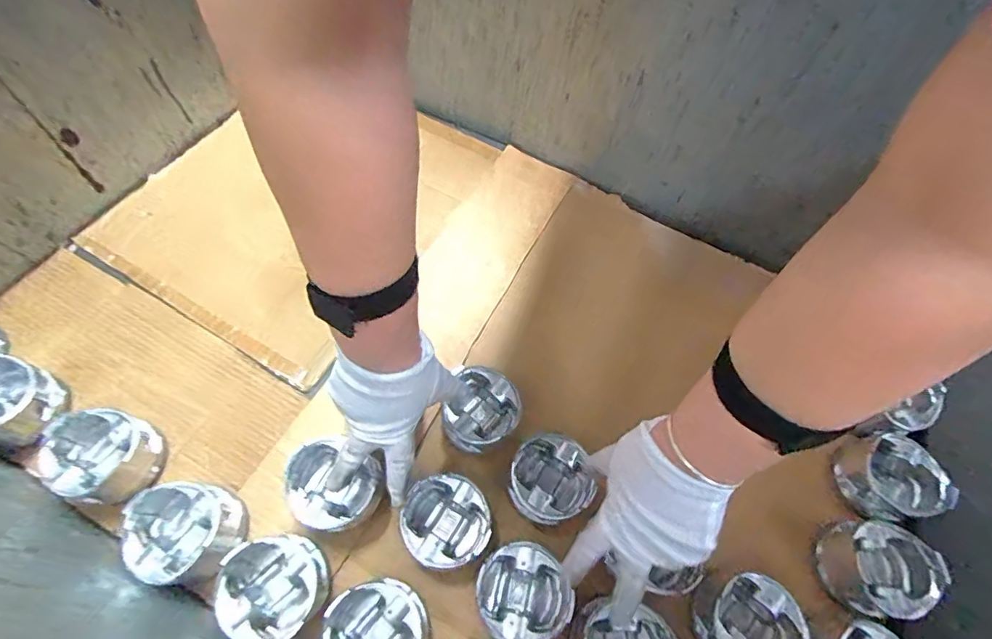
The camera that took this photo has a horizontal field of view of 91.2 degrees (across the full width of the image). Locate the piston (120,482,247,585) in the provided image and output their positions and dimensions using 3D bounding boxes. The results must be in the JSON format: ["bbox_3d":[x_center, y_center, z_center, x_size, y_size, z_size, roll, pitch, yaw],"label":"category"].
[{"bbox_3d":[-0.296,0.201,0.458,0.100,0.053,0.083,-3,65,-7],"label":"piston"}]

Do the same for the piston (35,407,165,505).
[{"bbox_3d":[-0.393,0.136,0.488,0.085,0.061,0.081,2,64,-5],"label":"piston"}]

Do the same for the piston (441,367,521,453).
[{"bbox_3d":[-0.014,0.103,0.540,0.077,0.047,0.082,0,59,-1],"label":"piston"}]

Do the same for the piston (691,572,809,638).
[{"bbox_3d":[0.231,0.283,0.447,0.082,0.055,0.083,2,64,-5],"label":"piston"}]

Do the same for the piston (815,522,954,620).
[{"bbox_3d":[0.372,0.245,0.476,0.081,0.061,0.078,2,64,-5],"label":"piston"}]

